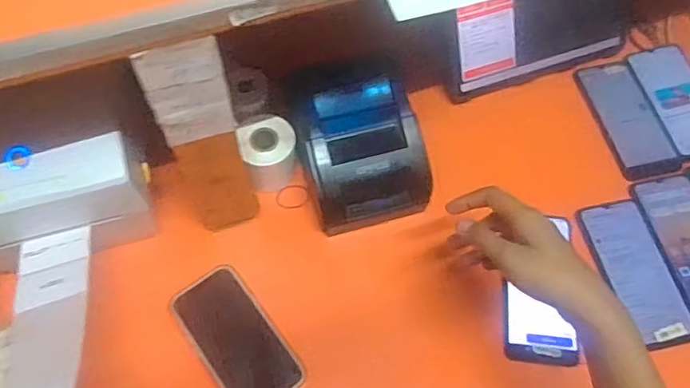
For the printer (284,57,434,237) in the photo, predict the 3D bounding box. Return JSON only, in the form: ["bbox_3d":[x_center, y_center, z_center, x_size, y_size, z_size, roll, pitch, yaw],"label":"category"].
[{"bbox_3d":[0.015,-0.053,0.619,0.130,0.085,0.146,-16,64,-11],"label":"printer"}]

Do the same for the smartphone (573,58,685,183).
[{"bbox_3d":[0.357,-0.097,0.724,0.073,0.007,0.164,-11,63,-9],"label":"smartphone"}]

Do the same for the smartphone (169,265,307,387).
[{"bbox_3d":[-0.109,0.146,0.581,0.075,0.010,0.149,-34,69,-19],"label":"smartphone"}]

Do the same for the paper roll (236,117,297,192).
[{"bbox_3d":[-0.081,-0.043,0.643,0.054,0.066,0.058,-15,64,-10],"label":"paper roll"}]

